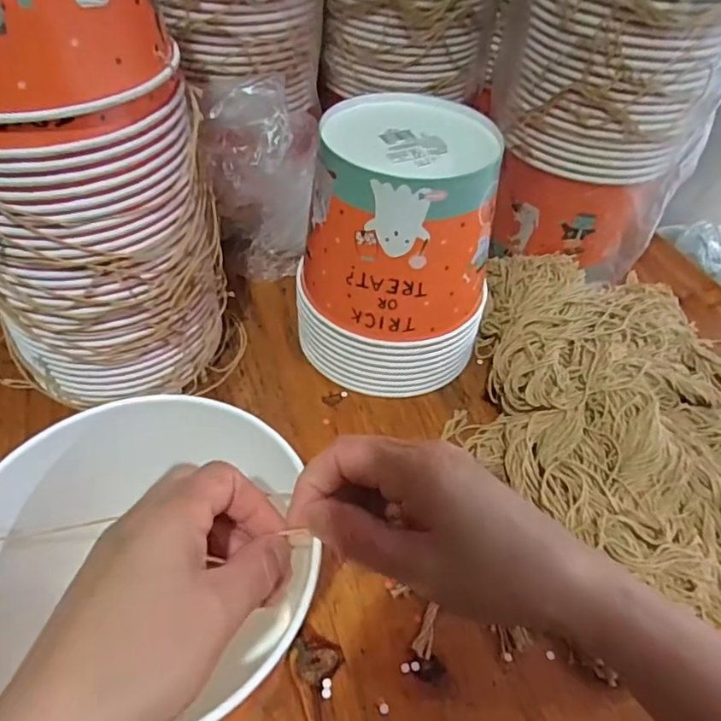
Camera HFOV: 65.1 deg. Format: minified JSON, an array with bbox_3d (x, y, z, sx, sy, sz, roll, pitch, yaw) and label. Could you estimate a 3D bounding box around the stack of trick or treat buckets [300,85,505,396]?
[{"bbox_3d":[0.033,-0.087,0.465,0.152,0.198,0.140,14,48,8],"label":"stack of trick or treat buckets"}]

